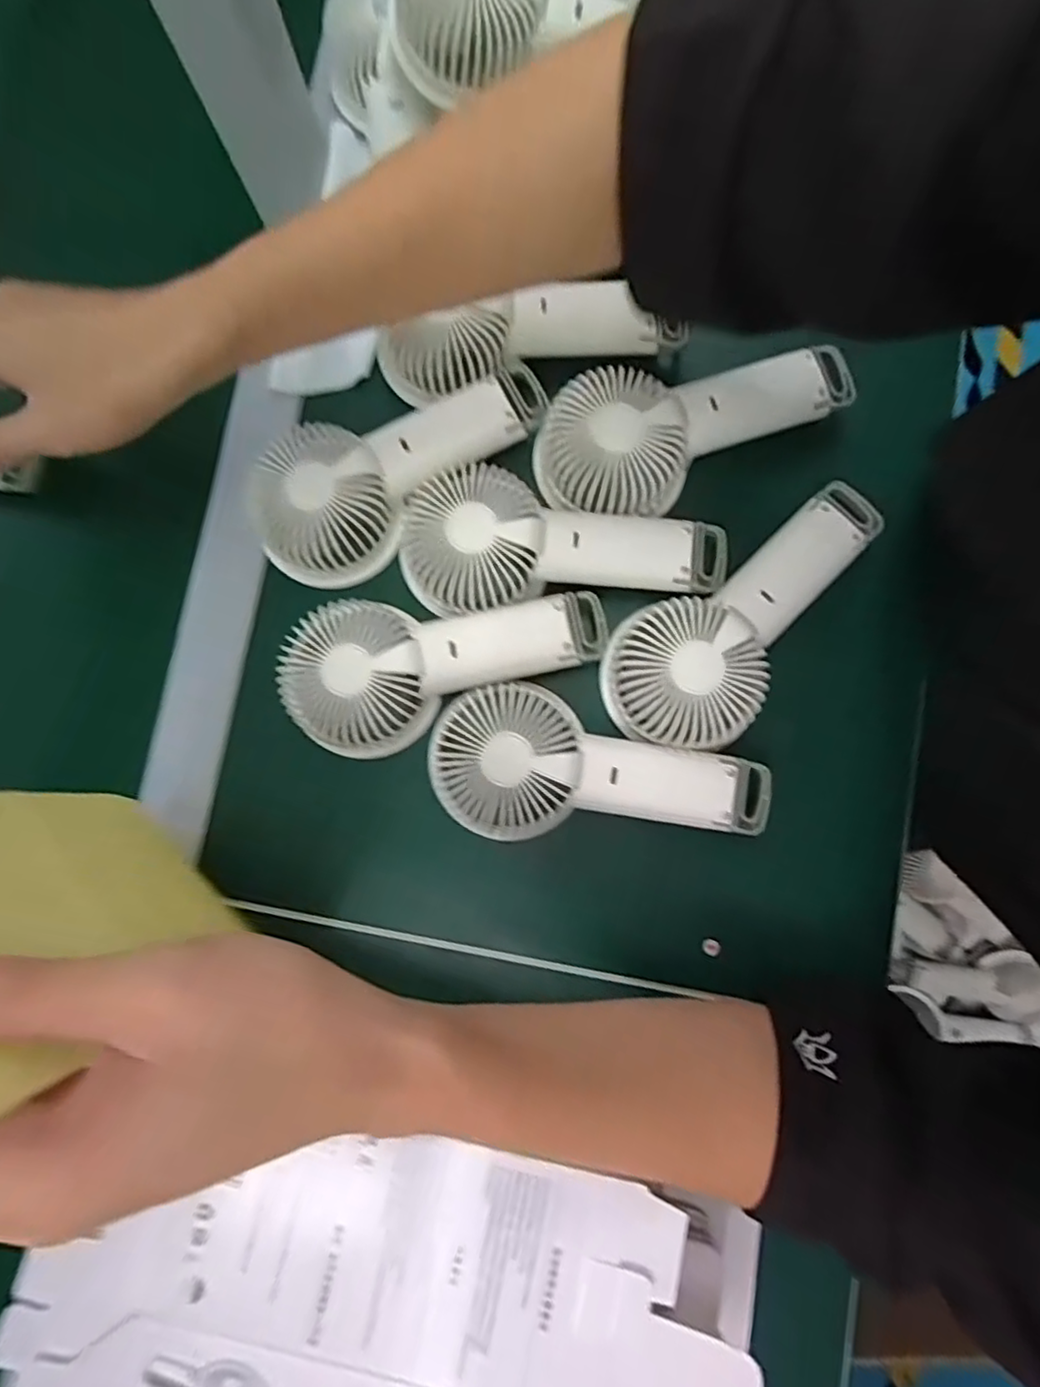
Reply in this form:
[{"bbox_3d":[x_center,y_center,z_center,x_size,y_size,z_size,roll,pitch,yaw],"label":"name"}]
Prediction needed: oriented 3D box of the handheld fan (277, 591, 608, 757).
[{"bbox_3d":[-0.044,-0.024,0.355,0.182,0.043,0.084,-18,84,-1],"label":"handheld fan"}]

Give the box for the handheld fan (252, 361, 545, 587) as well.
[{"bbox_3d":[-0.077,-0.141,0.372,0.185,0.046,0.086,-42,85,-3],"label":"handheld fan"}]

